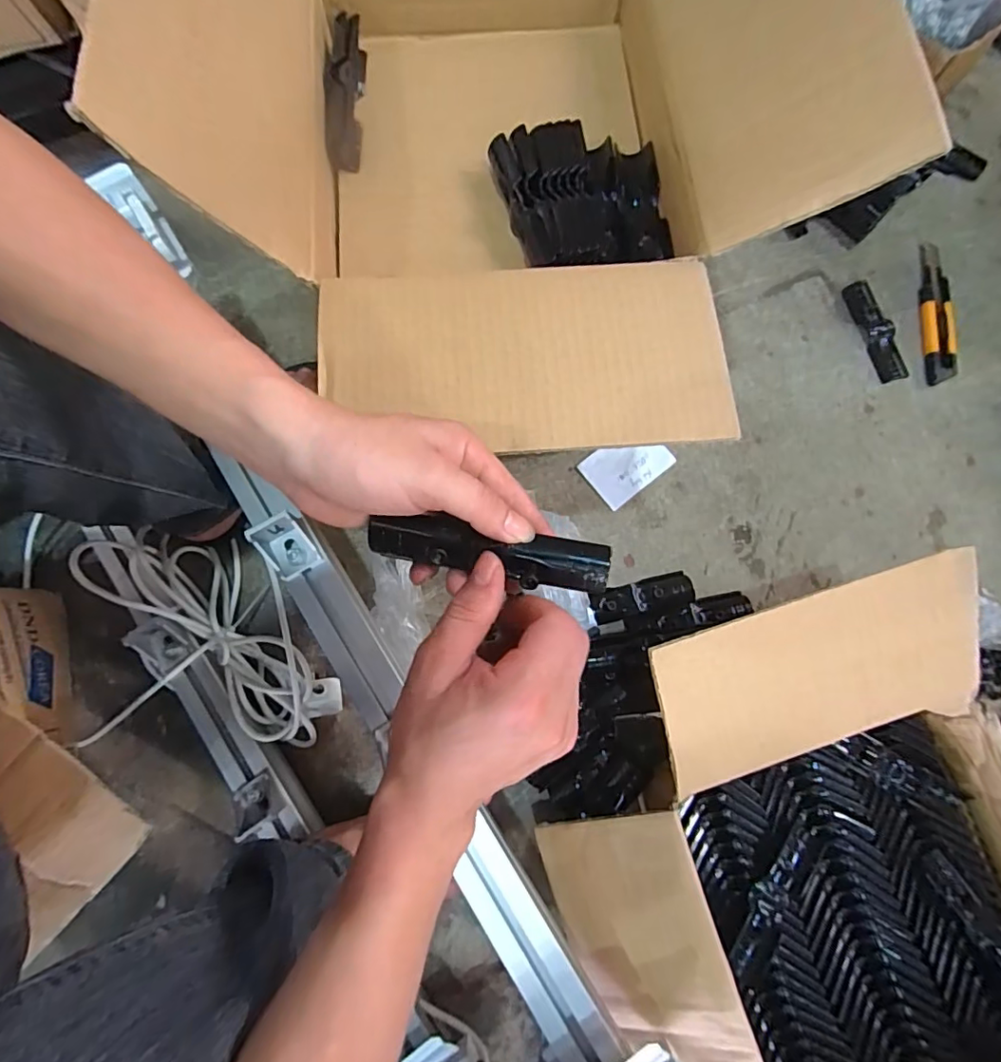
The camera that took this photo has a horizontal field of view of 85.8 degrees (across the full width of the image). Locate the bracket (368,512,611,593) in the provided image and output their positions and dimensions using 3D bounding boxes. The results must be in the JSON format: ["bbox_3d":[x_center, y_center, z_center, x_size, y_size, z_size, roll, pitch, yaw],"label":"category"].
[{"bbox_3d":[-0.007,0.011,0.291,0.128,0.022,0.024,9,78,7],"label":"bracket"}]

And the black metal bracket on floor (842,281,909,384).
[{"bbox_3d":[0.454,-0.241,0.647,0.034,0.015,0.128,-15,79,-3],"label":"black metal bracket on floor"}]

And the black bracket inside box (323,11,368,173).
[{"bbox_3d":[-0.133,-0.376,0.456,0.027,0.036,0.144,-2,78,0],"label":"black bracket inside box"}]

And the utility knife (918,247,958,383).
[{"bbox_3d":[0.523,-0.263,0.650,0.036,0.017,0.182,2,78,1],"label":"utility knife"}]

